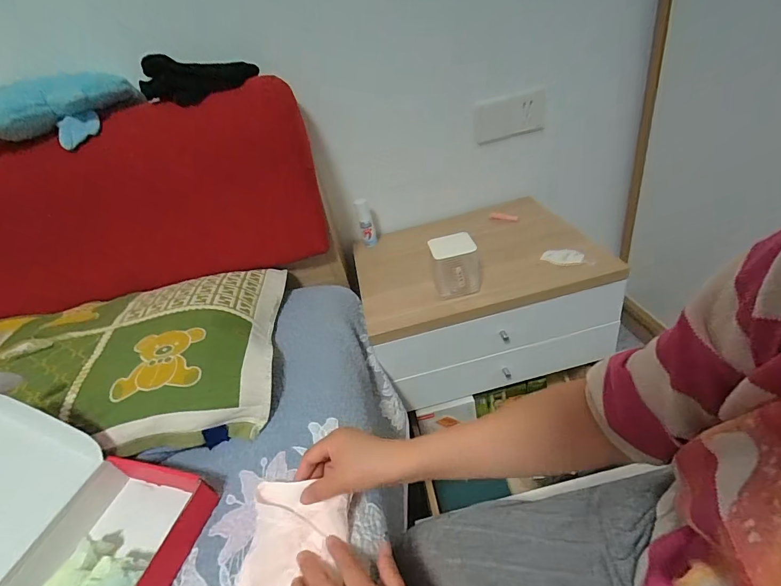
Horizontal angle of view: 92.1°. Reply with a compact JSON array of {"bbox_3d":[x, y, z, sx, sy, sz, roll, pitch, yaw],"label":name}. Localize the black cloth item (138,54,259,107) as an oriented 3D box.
[{"bbox_3d":[-0.343,-0.386,0.670,0.181,0.071,0.075,-35,39,-28],"label":"black cloth item"}]

